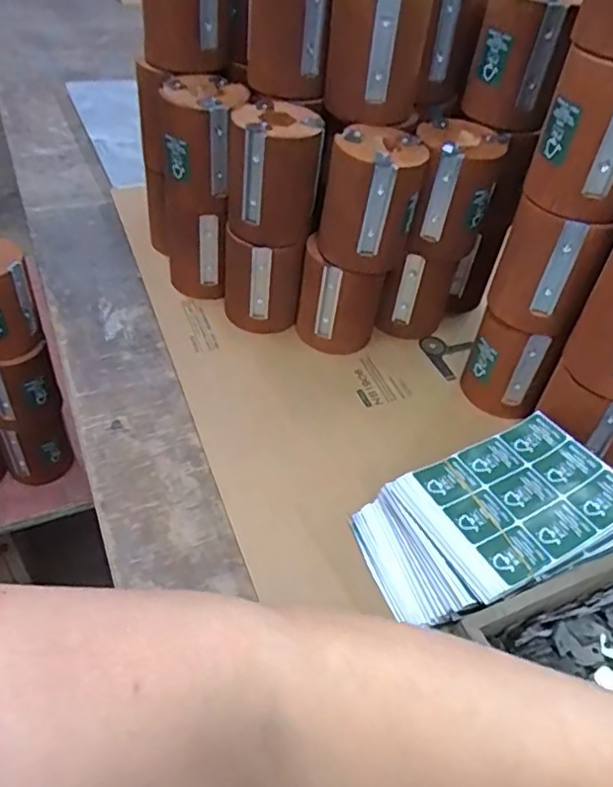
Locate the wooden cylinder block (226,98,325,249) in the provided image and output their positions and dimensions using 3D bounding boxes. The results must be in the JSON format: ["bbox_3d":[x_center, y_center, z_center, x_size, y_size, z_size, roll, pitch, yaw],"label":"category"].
[{"bbox_3d":[-0.031,-0.198,0.549,0.081,0.100,0.076,-2,45,-8],"label":"wooden cylinder block"}]

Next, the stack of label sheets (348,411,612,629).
[{"bbox_3d":[0.133,0.096,0.450,0.184,0.068,0.118,-17,49,-22],"label":"stack of label sheets"}]

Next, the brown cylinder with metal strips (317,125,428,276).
[{"bbox_3d":[0.054,-0.168,0.532,0.081,0.101,0.075,9,45,3],"label":"brown cylinder with metal strips"}]

